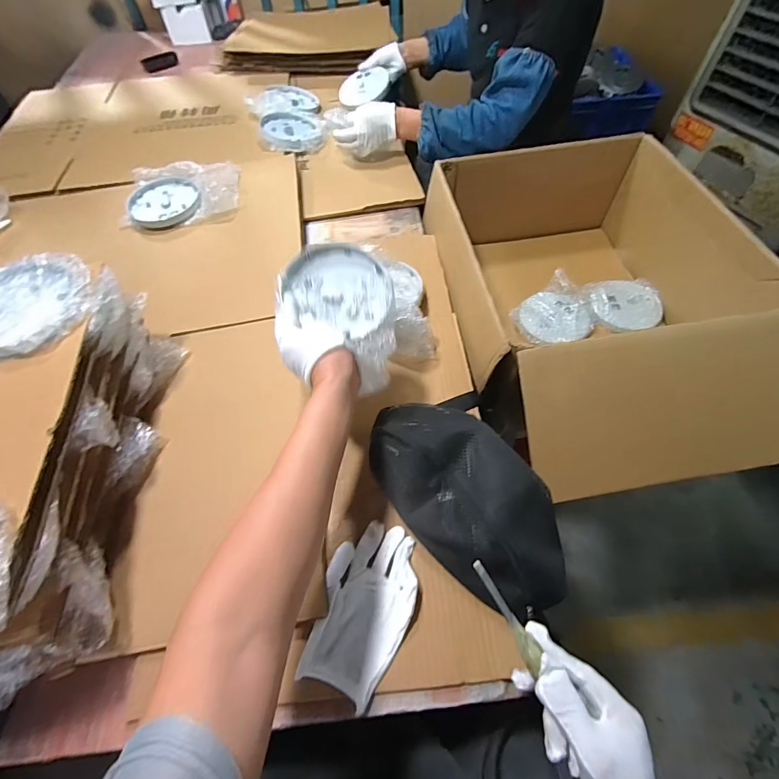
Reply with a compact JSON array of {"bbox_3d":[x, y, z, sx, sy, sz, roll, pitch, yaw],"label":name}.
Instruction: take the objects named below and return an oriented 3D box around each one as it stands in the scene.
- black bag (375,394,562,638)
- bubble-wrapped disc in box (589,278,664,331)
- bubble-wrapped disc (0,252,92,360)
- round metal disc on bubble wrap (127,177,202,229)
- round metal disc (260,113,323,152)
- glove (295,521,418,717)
[{"bbox_3d":[0.090,0.117,0.461,0.162,0.068,0.276,-26,60,-14],"label":"black bag"},{"bbox_3d":[0.483,-0.175,0.810,0.140,0.021,0.124,-4,57,0],"label":"bubble-wrapped disc in box"},{"bbox_3d":[-0.431,-0.097,0.459,0.156,0.019,0.151,-1,57,2],"label":"bubble-wrapped disc"},{"bbox_3d":[-0.440,-0.366,0.780,0.135,0.025,0.126,-1,57,2],"label":"round metal disc on bubble wrap"},{"bbox_3d":[-0.229,-0.605,0.930,0.128,0.030,0.143,-14,58,-6],"label":"round metal disc"},{"bbox_3d":[-0.027,0.228,0.428,0.096,0.018,0.161,18,60,13],"label":"glove"}]

